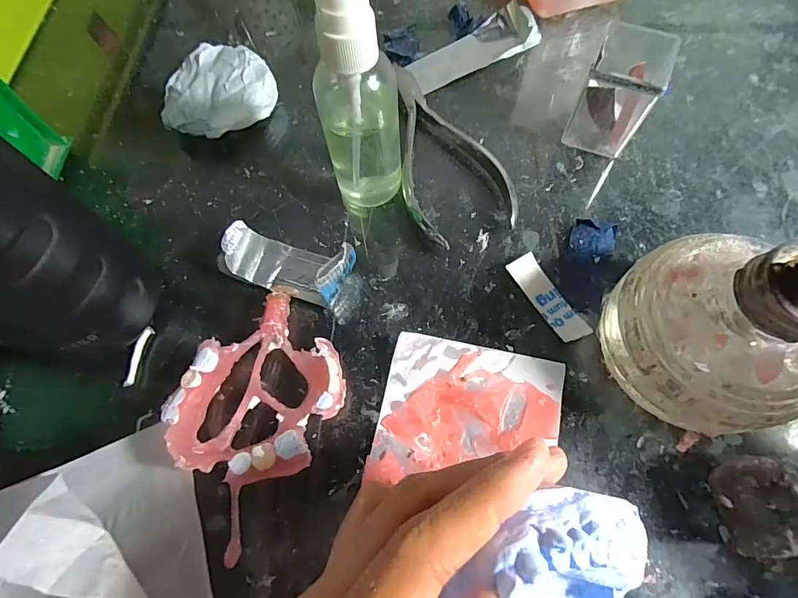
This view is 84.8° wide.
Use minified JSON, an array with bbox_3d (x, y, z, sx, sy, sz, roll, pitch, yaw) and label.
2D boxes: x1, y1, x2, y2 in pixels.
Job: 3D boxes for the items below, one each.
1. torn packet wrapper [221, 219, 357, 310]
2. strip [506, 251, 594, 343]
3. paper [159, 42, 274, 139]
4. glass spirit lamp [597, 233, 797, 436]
[{"bbox_3d":[-0.055,-0.019,0.211,0.064,0.026,0.027,20,70,11],"label":"torn packet wrapper"},{"bbox_3d":[0.071,-0.001,0.208,0.015,0.005,0.047,-29,69,-9],"label":"strip"},{"bbox_3d":[-0.107,-0.119,0.255,0.062,0.026,0.055,-32,70,-10],"label":"paper"},{"bbox_3d":[0.119,0.012,0.161,0.072,0.077,0.075,-26,69,-7],"label":"glass spirit lamp"}]

